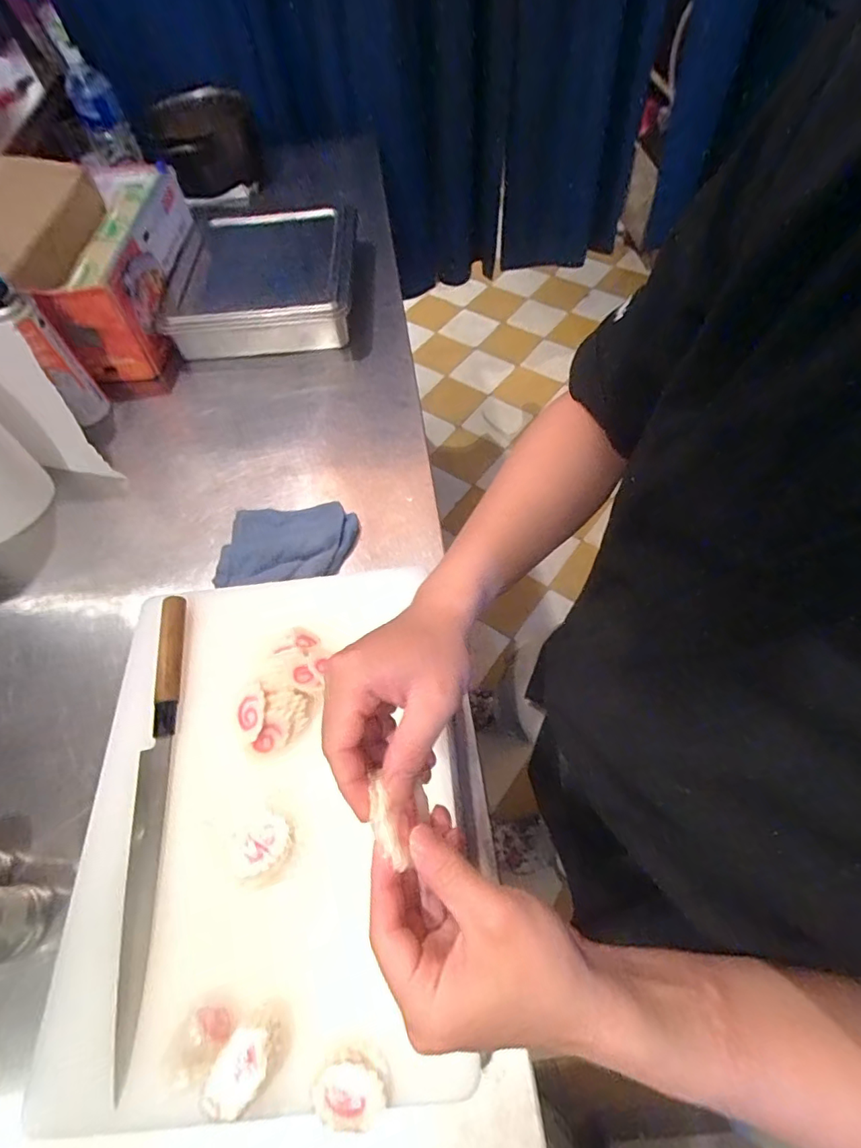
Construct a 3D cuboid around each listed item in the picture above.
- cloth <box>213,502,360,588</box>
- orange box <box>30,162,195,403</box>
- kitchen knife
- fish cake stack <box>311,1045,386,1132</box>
[{"bbox_3d":[-0.166,-0.039,0.602,0.158,0.021,0.105,-10,59,-1],"label":"cloth"},{"bbox_3d":[-0.447,-0.430,0.782,0.119,0.160,0.331,-5,59,1],"label":"orange box"},{"bbox_3d":[-0.233,0.178,0.423,0.030,0.018,0.348,-8,59,-1],"label":"kitchen knife"},{"bbox_3d":[-0.051,0.324,0.323,0.043,0.010,0.036,-14,59,-4],"label":"fish cake stack"}]

